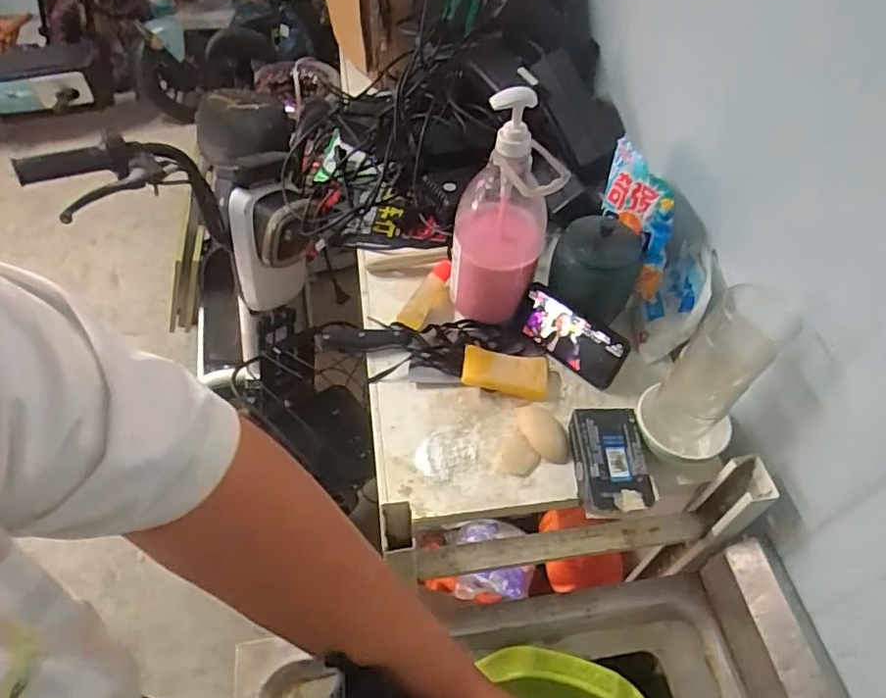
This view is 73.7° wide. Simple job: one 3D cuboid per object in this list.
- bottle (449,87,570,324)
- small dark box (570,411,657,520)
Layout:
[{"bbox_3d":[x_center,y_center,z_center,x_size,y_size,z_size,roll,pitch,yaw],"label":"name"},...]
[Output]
[{"bbox_3d":[0.071,-0.165,0.700,0.108,0.290,0.104,2,51,-2],"label":"bottle"},{"bbox_3d":[0.183,0.126,0.658,0.074,0.042,0.117,-1,51,-4],"label":"small dark box"}]

